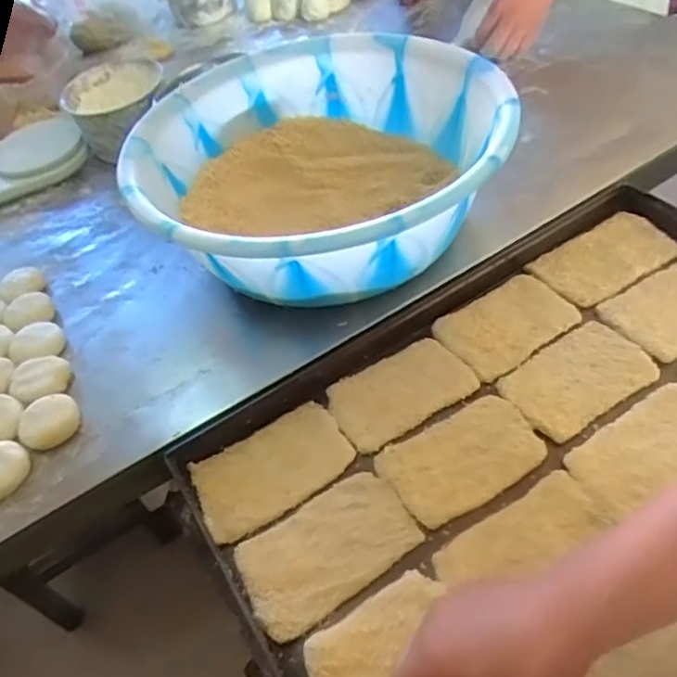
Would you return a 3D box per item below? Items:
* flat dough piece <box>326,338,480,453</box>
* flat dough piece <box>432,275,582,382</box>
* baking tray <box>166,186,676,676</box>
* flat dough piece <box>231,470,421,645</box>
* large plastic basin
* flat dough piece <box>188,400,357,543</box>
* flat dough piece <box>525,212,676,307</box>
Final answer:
[{"bbox_3d":[0.061,0.052,0.596,0.139,0.009,0.082,-28,51,-14],"label":"flat dough piece"},{"bbox_3d":[0.181,-0.016,0.626,0.138,0.015,0.087,-26,50,-12],"label":"flat dough piece"},{"bbox_3d":[0.190,0.092,0.529,0.589,0.049,0.403,-31,57,-17],"label":"baking tray"},{"bbox_3d":[-0.008,0.178,0.503,0.146,0.012,0.086,-29,51,-14],"label":"flat dough piece"},{"bbox_3d":[-0.019,-0.185,0.670,0.387,0.175,0.386,-5,49,6],"label":"large plastic basin"},{"bbox_3d":[-0.063,0.121,0.561,0.145,0.009,0.082,-29,51,-15],"label":"flat dough piece"},{"bbox_3d":[0.296,-0.090,0.664,0.143,0.017,0.086,-29,51,-14],"label":"flat dough piece"}]

